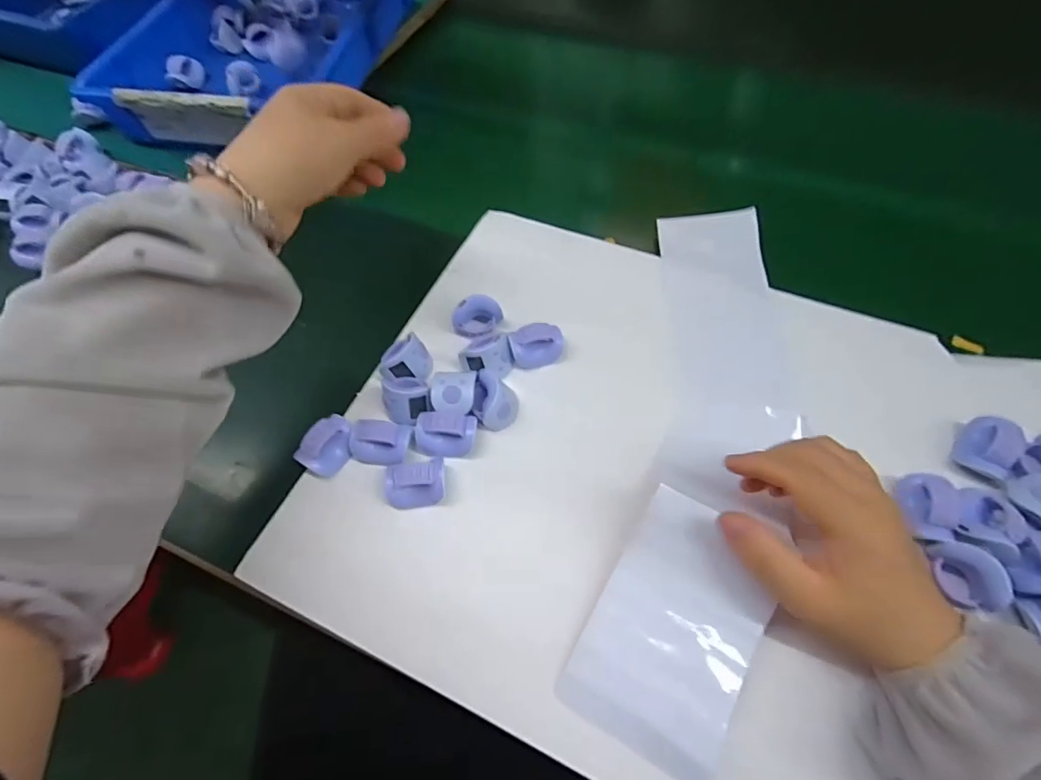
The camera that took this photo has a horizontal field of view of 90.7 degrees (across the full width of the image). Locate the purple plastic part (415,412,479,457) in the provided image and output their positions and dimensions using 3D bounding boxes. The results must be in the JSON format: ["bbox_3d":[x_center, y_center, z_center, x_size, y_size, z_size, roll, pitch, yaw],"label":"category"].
[{"bbox_3d":[-0.052,0.031,0.359,0.042,0.019,0.028,-1,59,2],"label":"purple plastic part"}]

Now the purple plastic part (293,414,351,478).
[{"bbox_3d":[-0.134,0.038,0.359,0.026,0.022,0.041,29,65,18],"label":"purple plastic part"}]

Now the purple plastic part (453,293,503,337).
[{"bbox_3d":[-0.034,-0.058,0.413,0.039,0.034,0.020,-9,59,-2],"label":"purple plastic part"}]

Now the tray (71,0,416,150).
[{"bbox_3d":[-0.278,-0.404,0.580,0.246,0.064,0.361,8,60,8],"label":"tray"}]

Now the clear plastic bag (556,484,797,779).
[{"bbox_3d":[0.087,0.134,0.289,0.085,0.010,0.135,24,82,19],"label":"clear plastic bag"}]

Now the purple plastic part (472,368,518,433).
[{"bbox_3d":[-0.018,0.008,0.369,0.030,0.026,0.038,4,60,6],"label":"purple plastic part"}]

